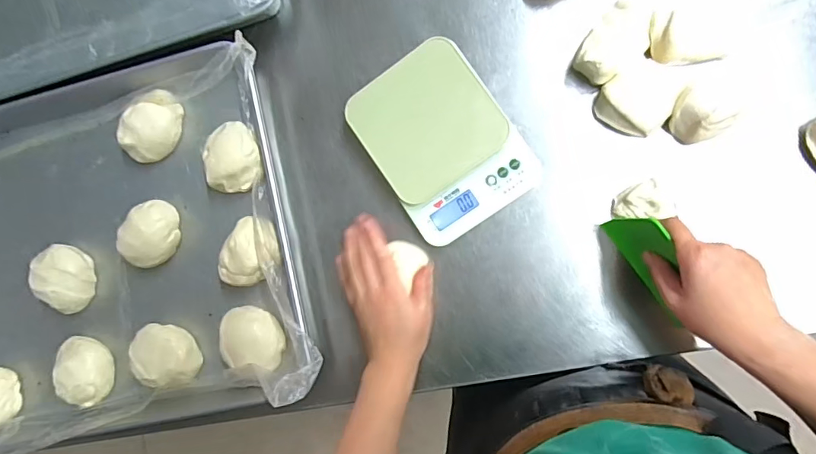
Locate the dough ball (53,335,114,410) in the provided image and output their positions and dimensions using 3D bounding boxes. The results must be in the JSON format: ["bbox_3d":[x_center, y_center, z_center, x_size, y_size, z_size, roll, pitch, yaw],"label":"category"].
[{"bbox_3d":[-0.387,0.171,0.563,0.060,0.038,0.084,-21,87,8],"label":"dough ball"}]

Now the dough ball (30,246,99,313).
[{"bbox_3d":[-0.419,0.063,0.574,0.073,0.038,0.076,32,94,7],"label":"dough ball"}]

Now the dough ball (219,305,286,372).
[{"bbox_3d":[-0.175,0.124,0.542,0.068,0.047,0.063,0,90,8],"label":"dough ball"}]

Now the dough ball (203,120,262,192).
[{"bbox_3d":[-0.197,-0.079,0.544,0.064,0.043,0.077,-15,88,8],"label":"dough ball"}]

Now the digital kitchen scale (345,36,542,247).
[{"bbox_3d":[0.037,-0.089,0.512,0.143,0.047,0.183,-35,85,7],"label":"digital kitchen scale"}]

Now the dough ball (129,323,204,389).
[{"bbox_3d":[-0.285,0.149,0.552,0.069,0.041,0.078,-26,86,7],"label":"dough ball"}]

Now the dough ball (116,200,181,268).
[{"bbox_3d":[-0.303,0.011,0.556,0.062,0.045,0.080,41,95,7],"label":"dough ball"}]

